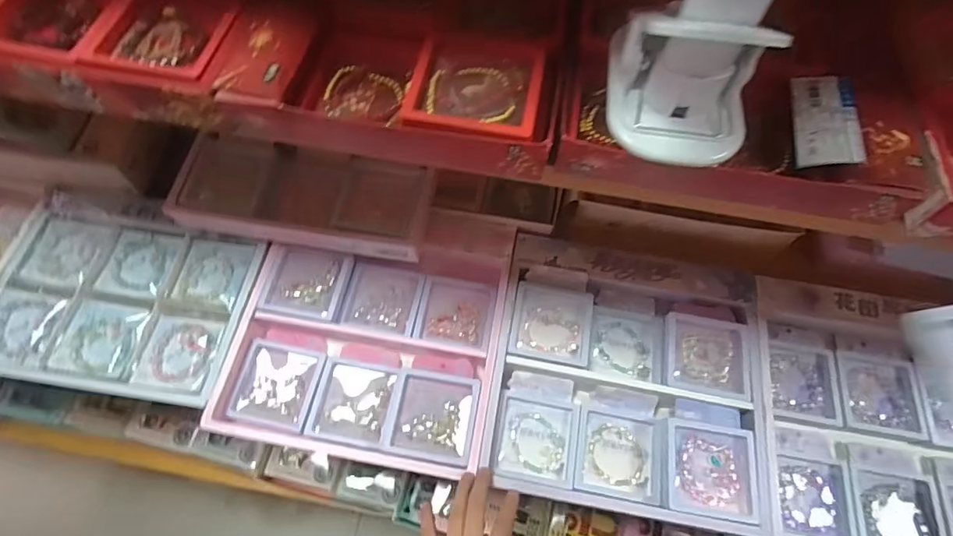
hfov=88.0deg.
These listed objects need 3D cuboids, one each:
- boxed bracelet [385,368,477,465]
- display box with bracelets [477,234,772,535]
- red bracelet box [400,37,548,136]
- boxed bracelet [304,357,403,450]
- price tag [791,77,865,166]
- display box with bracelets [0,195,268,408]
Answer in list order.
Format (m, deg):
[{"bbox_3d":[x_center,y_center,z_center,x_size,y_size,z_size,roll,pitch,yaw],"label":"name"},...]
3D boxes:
[{"bbox_3d":[-0.046,0.159,0.529,0.089,0.018,0.088,8,65,3],"label":"boxed bracelet"},{"bbox_3d":[0.166,0.116,0.556,0.283,0.039,0.280,10,66,4],"label":"display box with bracelets"},{"bbox_3d":[0.000,-0.131,0.352,0.088,0.014,0.082,9,66,3],"label":"red bracelet box"},{"bbox_3d":[-0.133,0.148,0.545,0.094,0.026,0.086,10,66,4],"label":"boxed bracelet"},{"bbox_3d":[0.241,-0.103,0.341,0.037,0.005,0.076,1,64,22],"label":"price tag"},{"bbox_3d":[-0.412,0.036,0.572,0.286,0.017,0.201,9,66,3],"label":"display box with bracelets"}]

